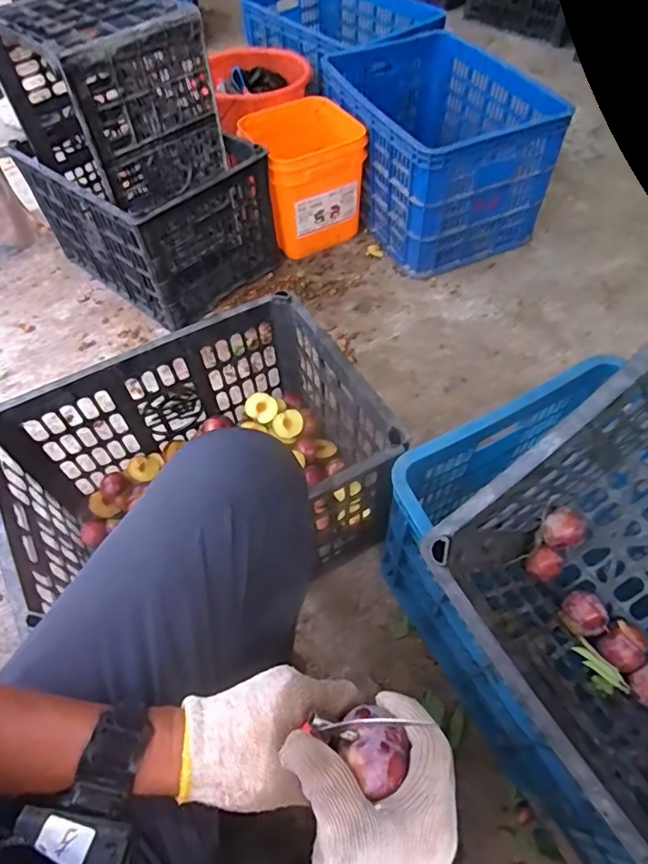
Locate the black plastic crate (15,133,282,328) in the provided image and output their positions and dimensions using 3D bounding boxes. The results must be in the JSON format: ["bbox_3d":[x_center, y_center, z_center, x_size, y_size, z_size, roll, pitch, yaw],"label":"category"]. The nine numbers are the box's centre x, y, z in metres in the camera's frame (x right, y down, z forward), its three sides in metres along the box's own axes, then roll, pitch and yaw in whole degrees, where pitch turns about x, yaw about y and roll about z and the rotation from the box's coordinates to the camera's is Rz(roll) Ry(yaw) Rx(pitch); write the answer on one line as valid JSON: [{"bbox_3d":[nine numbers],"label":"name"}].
[{"bbox_3d":[-0.380,-0.506,1.189,0.456,0.259,0.349,37,66,23],"label":"black plastic crate"}]

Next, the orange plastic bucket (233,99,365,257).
[{"bbox_3d":[-0.027,-0.619,1.262,0.276,0.236,0.264,-18,58,-8],"label":"orange plastic bucket"}]

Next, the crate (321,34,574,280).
[{"bbox_3d":[0.261,-0.725,1.292,0.414,0.287,0.592,-23,59,-12],"label":"crate"}]

